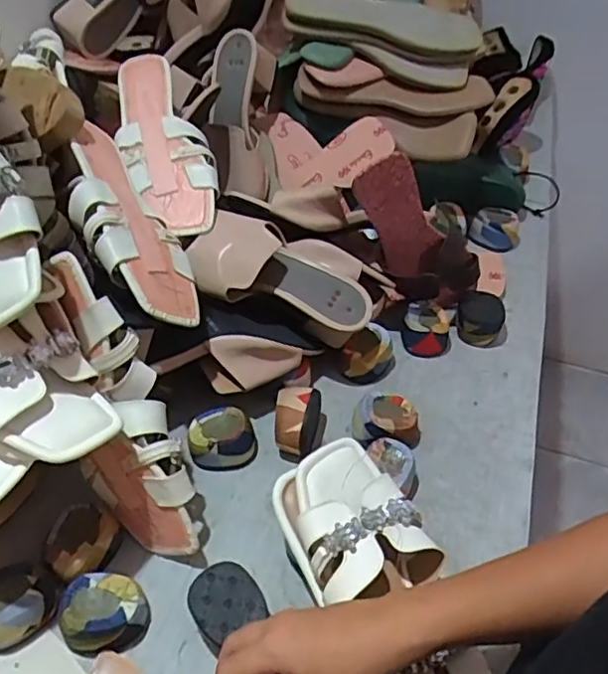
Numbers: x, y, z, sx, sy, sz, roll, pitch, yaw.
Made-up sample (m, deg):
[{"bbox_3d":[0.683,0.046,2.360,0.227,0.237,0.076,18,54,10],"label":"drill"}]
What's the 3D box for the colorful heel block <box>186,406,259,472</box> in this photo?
[{"bbox_3d":[-0.077,0.095,0.570,0.065,0.042,0.049,6,46,2],"label":"colorful heel block"}]

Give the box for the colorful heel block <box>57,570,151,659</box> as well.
[{"bbox_3d":[-0.150,0.210,0.458,0.059,0.033,0.051,7,46,3],"label":"colorful heel block"}]

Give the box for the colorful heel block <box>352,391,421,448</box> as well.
[{"bbox_3d":[0.082,0.085,0.586,0.067,0.040,0.054,2,46,-1],"label":"colorful heel block"}]

